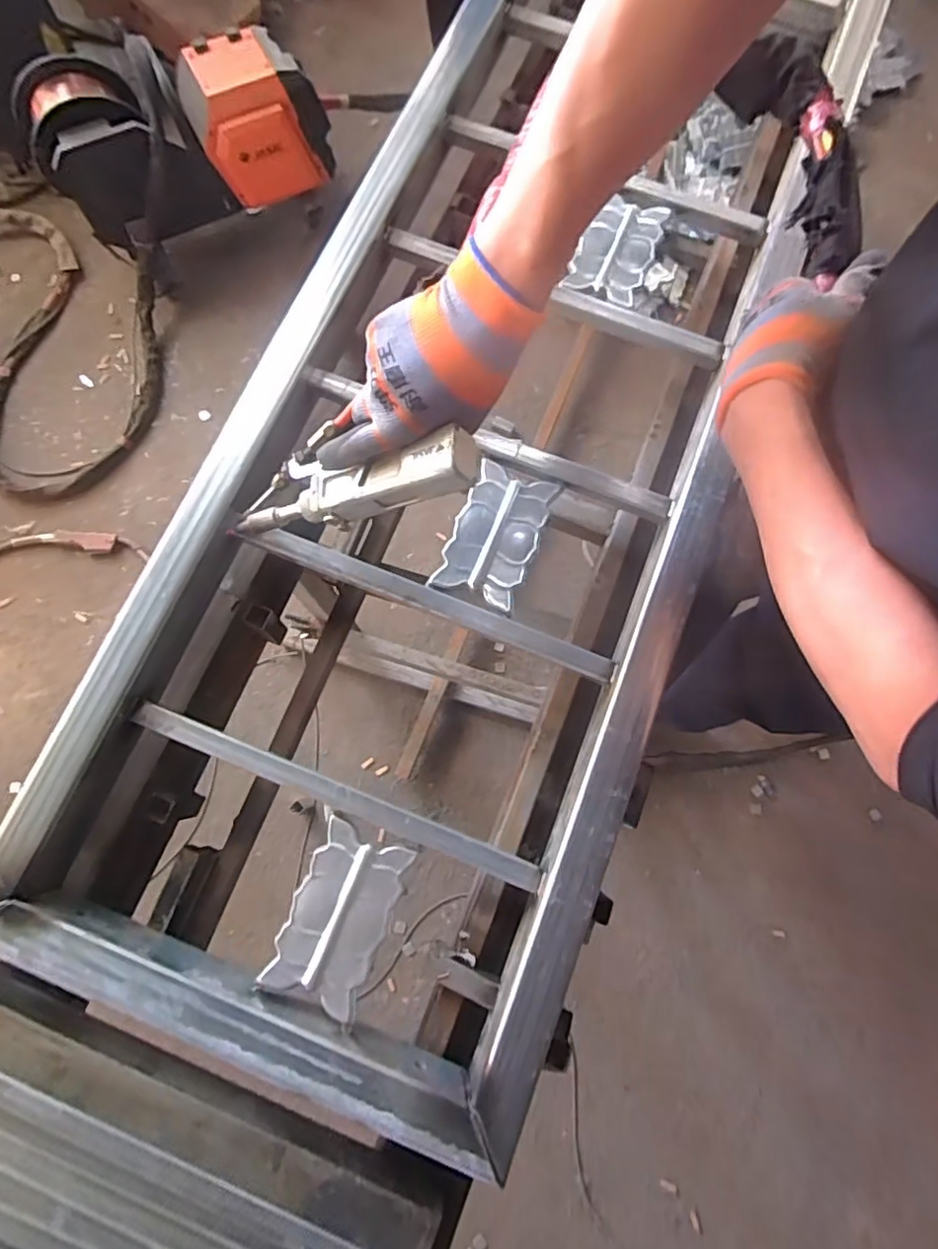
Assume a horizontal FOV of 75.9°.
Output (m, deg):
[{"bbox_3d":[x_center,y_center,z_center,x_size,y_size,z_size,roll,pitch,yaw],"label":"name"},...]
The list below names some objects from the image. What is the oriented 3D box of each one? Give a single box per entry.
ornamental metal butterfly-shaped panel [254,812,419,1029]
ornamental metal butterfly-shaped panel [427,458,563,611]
[{"bbox_3d":[-0.102,0.229,0.475,0.074,0.012,0.127,23,77,5],"label":"ornamental metal butterfly-shaped panel"},{"bbox_3d":[0.025,-0.084,0.553,0.075,0.007,0.130,21,77,4],"label":"ornamental metal butterfly-shaped panel"}]

